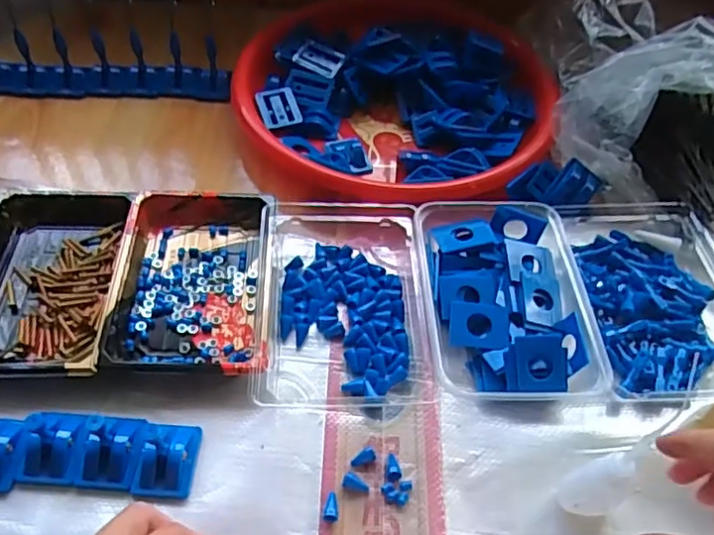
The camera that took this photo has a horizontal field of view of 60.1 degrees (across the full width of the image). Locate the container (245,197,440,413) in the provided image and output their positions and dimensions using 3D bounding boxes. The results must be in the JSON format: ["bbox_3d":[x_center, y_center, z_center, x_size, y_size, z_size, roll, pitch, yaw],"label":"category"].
[{"bbox_3d":[-0.009,0.019,0.449,0.118,0.033,0.168,0,52,-4],"label":"container"}]

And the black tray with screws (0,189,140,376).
[{"bbox_3d":[-0.222,0.008,0.447,0.108,0.027,0.160,1,52,-3],"label":"black tray with screws"}]

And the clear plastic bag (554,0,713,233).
[{"bbox_3d":[0.299,-0.152,0.534,0.238,0.100,0.239,4,52,-1],"label":"clear plastic bag"}]

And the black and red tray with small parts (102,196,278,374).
[{"bbox_3d":[-0.116,0.008,0.450,0.106,0.027,0.156,1,52,-3],"label":"black and red tray with small parts"}]

